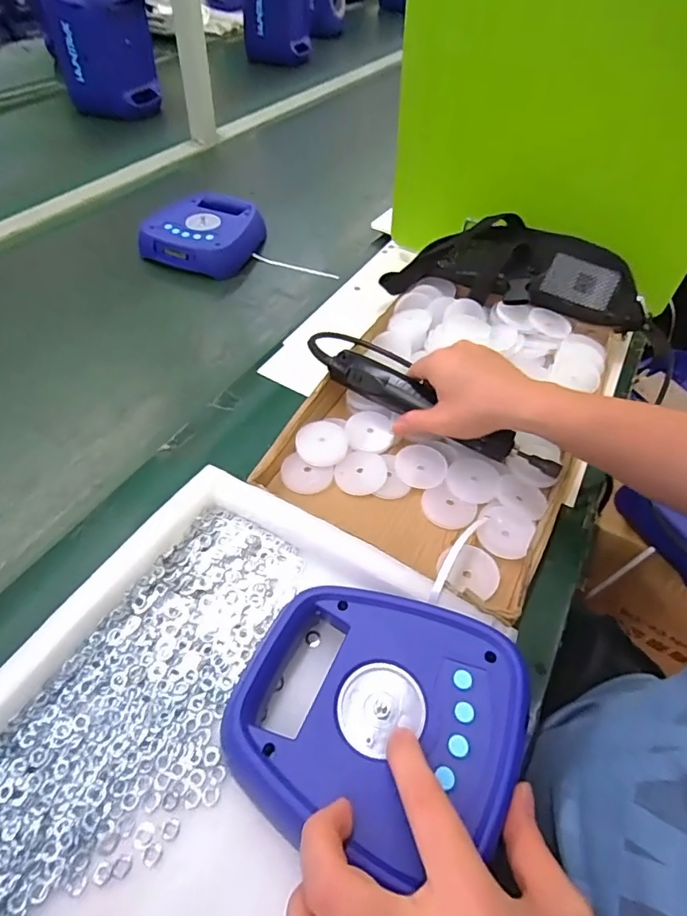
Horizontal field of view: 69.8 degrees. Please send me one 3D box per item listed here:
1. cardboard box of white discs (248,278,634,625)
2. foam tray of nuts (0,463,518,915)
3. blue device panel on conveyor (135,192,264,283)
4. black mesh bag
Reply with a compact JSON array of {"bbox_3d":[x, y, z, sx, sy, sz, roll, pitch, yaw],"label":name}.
[{"bbox_3d":[0.119,-0.057,0.528,0.271,0.055,0.404,27,54,18],"label":"cardboard box of white discs"},{"bbox_3d":[-0.085,0.189,0.313,0.290,0.043,0.343,25,54,16],"label":"foam tray of nuts"},{"bbox_3d":[-0.212,-0.345,0.758,0.157,0.052,0.162,18,52,11],"label":"blue device panel on conveyor"},{"bbox_3d":[0.213,-0.221,0.615,0.304,0.093,0.110,20,52,13],"label":"black mesh bag"}]

